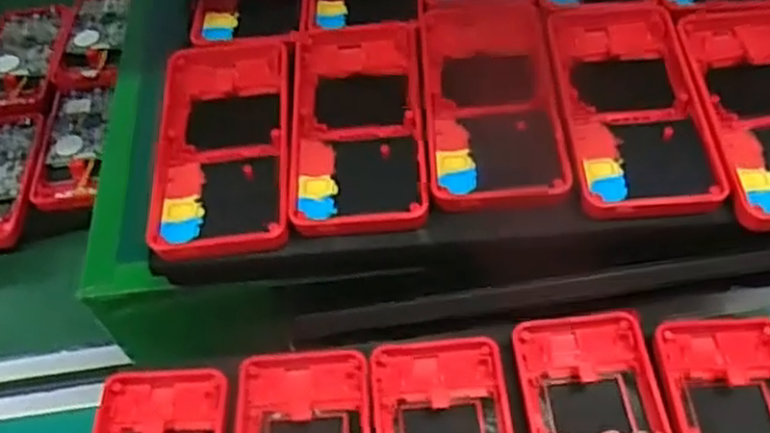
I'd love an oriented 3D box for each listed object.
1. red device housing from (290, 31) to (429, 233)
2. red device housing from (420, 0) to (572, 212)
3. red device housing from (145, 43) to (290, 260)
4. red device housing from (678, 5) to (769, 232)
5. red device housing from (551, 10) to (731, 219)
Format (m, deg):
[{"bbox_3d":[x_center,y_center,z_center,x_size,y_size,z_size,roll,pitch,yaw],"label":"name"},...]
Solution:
[{"bbox_3d":[-0.013,-0.047,0.377,0.063,0.011,0.129,-5,52,2],"label":"red device housing"},{"bbox_3d":[0.053,-0.062,0.386,0.065,0.014,0.141,-3,52,3],"label":"red device housing"},{"bbox_3d":[-0.078,-0.037,0.377,0.064,0.014,0.129,-6,52,1],"label":"red device housing"},{"bbox_3d":[0.178,-0.054,0.361,0.064,0.018,0.134,-5,52,2],"label":"red device housing"},{"bbox_3d":[0.117,-0.056,0.370,0.061,0.010,0.134,-3,52,3],"label":"red device housing"}]

